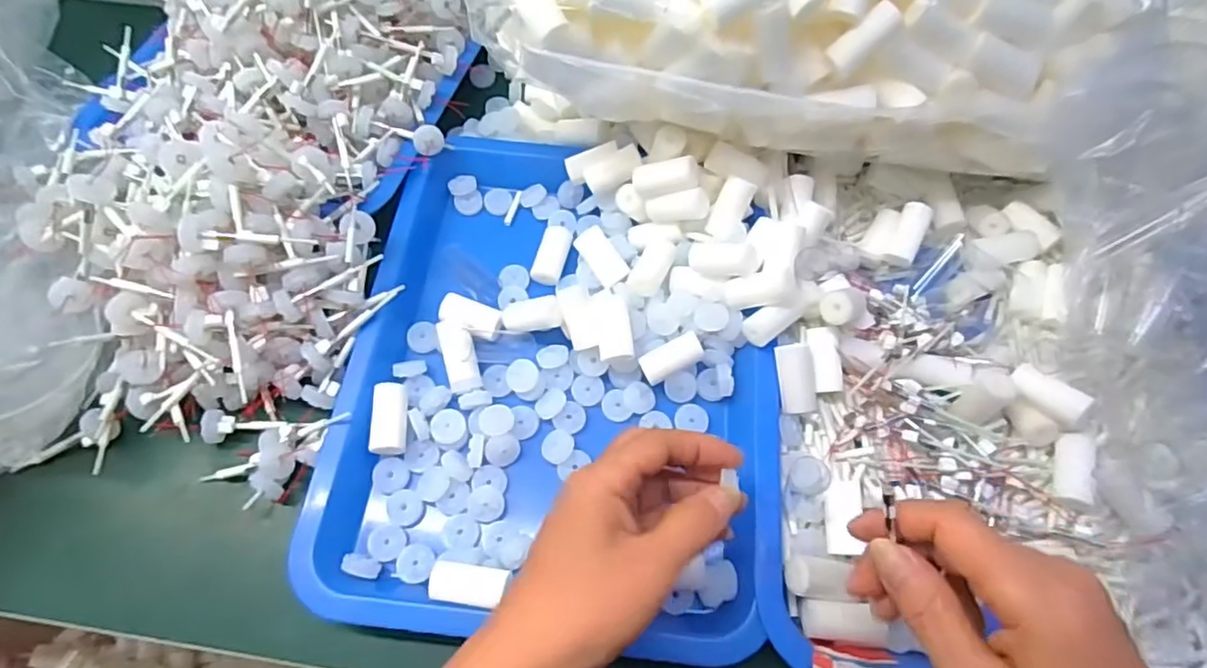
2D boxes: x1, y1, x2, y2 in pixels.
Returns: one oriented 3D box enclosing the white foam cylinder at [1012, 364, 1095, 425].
[{"bbox_3d":[0.255,0.034,0.350,0.015,0.013,0.041,-28,44,-14],"label":"white foam cylinder"}]

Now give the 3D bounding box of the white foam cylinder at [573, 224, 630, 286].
[{"bbox_3d":[-0.001,-0.052,0.417,0.022,0.016,0.040,-35,90,8],"label":"white foam cylinder"}]

